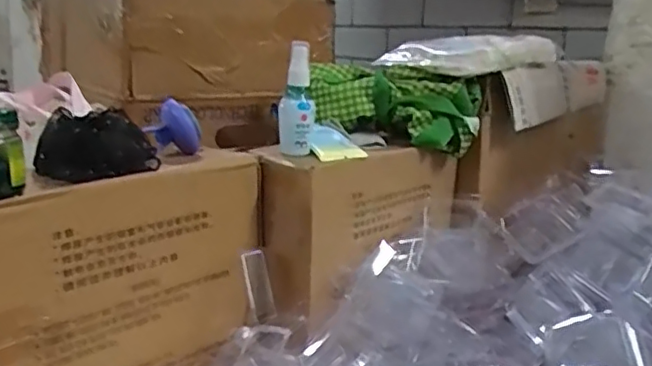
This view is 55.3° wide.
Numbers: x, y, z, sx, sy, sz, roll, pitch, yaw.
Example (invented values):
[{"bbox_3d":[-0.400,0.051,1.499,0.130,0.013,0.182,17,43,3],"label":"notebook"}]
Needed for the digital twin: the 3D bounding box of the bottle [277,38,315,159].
[{"bbox_3d":[-0.030,-0.088,0.664,0.037,0.117,0.028,0,14,-9],"label":"bottle"}]

